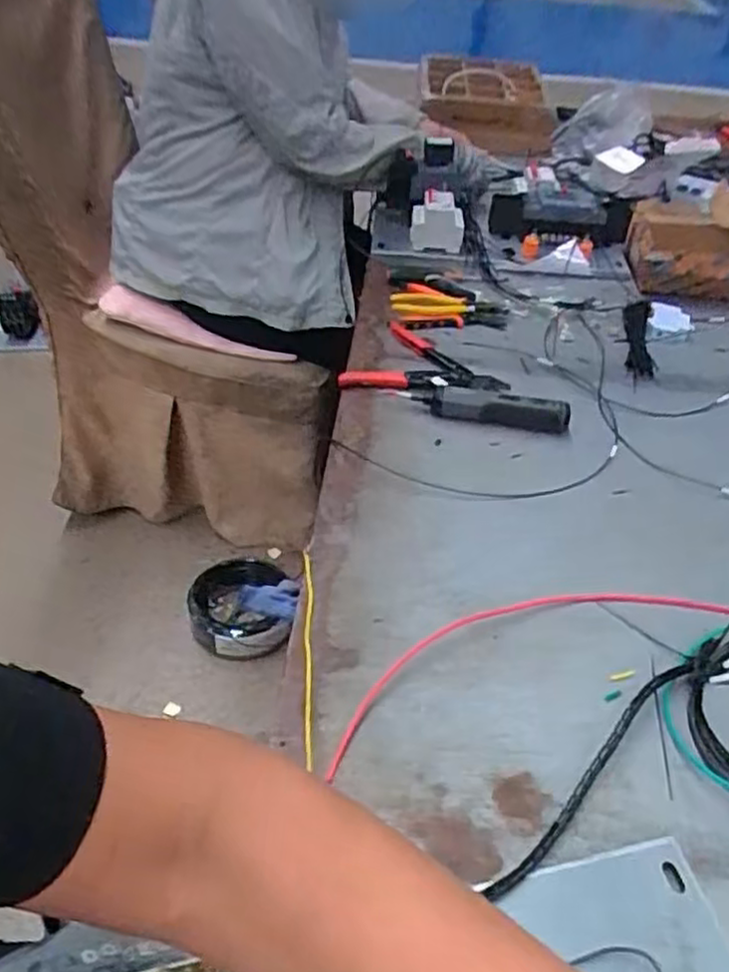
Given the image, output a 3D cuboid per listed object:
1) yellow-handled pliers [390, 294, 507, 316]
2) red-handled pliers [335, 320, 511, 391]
[{"bbox_3d":[0.115,-0.245,0.993,0.154,0.018,0.044,5,42,2],"label":"yellow-handled pliers"},{"bbox_3d":[0.073,-0.156,0.898,0.193,0.026,0.139,5,42,2],"label":"red-handled pliers"}]

